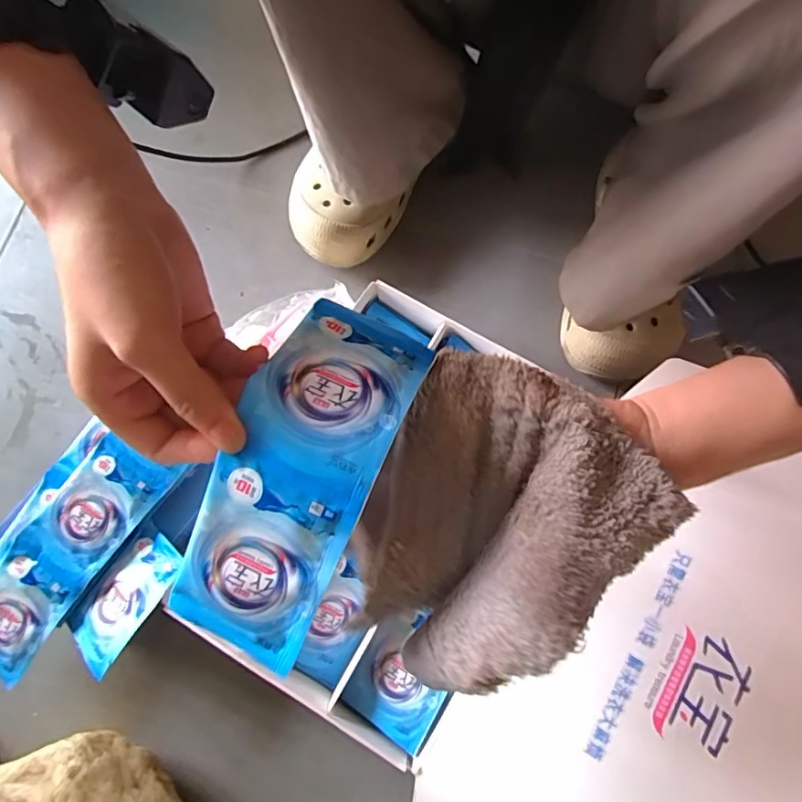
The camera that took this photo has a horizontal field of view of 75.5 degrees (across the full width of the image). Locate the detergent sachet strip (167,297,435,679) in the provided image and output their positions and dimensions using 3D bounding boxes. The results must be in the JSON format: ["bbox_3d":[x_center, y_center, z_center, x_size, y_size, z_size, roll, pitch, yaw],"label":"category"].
[{"bbox_3d":[-0.045,0.035,0.230,0.064,0.042,0.159,24,88,7],"label":"detergent sachet strip"}]

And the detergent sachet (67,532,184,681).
[{"bbox_3d":[-0.200,0.143,0.376,0.053,0.006,0.091,29,76,32],"label":"detergent sachet"}]

